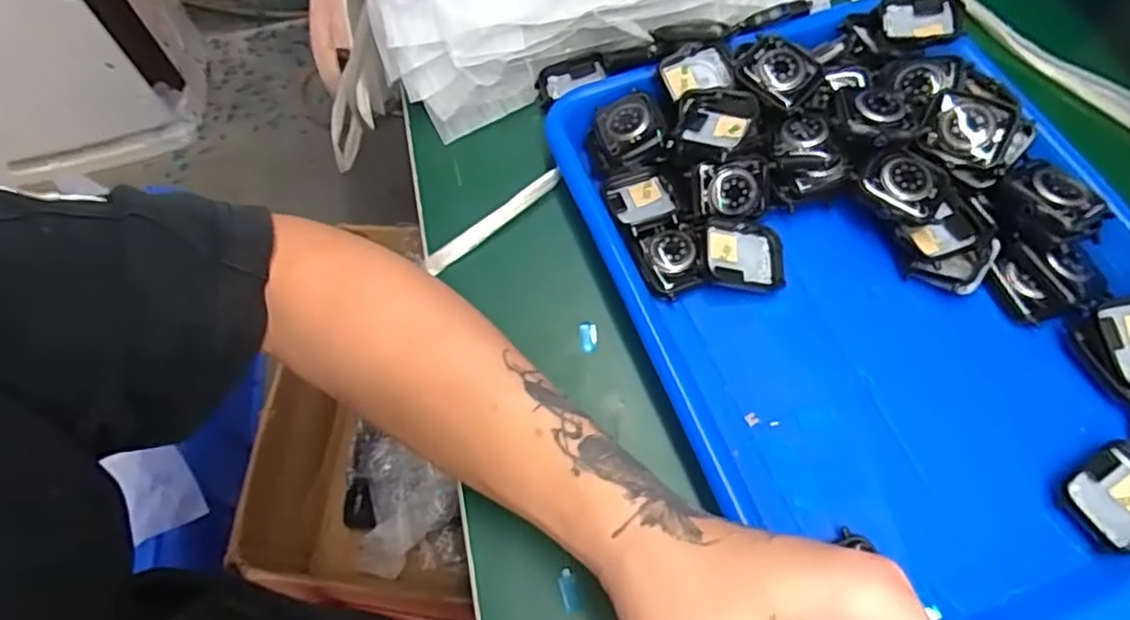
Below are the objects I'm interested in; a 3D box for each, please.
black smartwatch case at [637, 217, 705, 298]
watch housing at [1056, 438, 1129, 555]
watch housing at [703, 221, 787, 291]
[{"bbox_3d":[0.055,-0.029,0.351,0.030,0.011,0.037,-15,64,-5],"label":"black smartwatch case"},{"bbox_3d":[0.242,0.081,0.293,0.047,0.011,0.037,-27,65,-10],"label":"watch housing"},{"bbox_3d":[0.094,-0.027,0.352,0.043,0.009,0.036,10,73,-10],"label":"watch housing"}]

